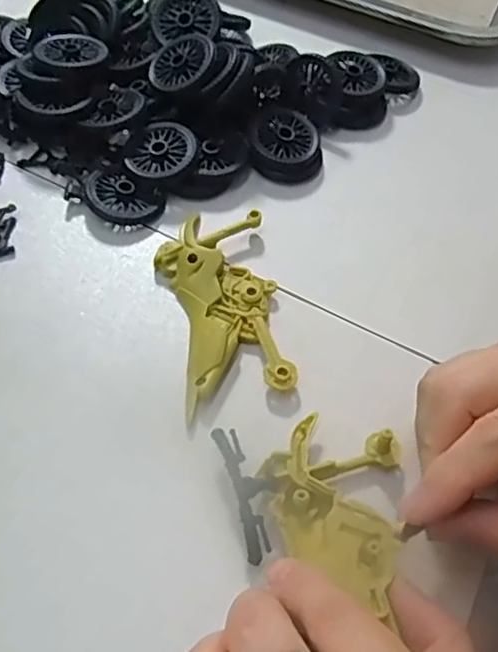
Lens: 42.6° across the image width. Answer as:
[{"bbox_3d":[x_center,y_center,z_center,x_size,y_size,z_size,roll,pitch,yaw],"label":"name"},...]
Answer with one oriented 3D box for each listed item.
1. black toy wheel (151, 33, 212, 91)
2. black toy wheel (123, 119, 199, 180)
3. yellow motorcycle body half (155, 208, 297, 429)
[{"bbox_3d":[-0.034,-0.135,0.330,0.035,0.006,0.035,-6,68,16],"label":"black toy wheel"},{"bbox_3d":[-0.045,-0.086,0.319,0.036,0.015,0.034,2,56,-3],"label":"black toy wheel"},{"bbox_3d":[-0.011,-0.010,0.279,0.048,0.012,0.093,-7,57,-10],"label":"yellow motorcycle body half"}]

